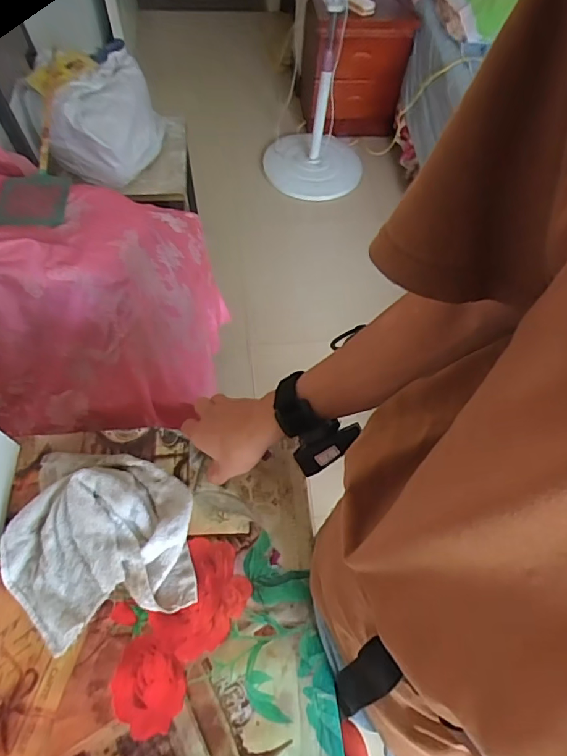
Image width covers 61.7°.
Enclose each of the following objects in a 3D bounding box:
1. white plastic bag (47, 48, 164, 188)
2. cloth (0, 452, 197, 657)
[{"bbox_3d":[-0.442,-0.655,1.235,0.174,0.219,0.295,37,65,13],"label":"white plastic bag"},{"bbox_3d":[-0.199,0.159,0.504,0.191,0.049,0.194,-16,63,-11],"label":"cloth"}]

